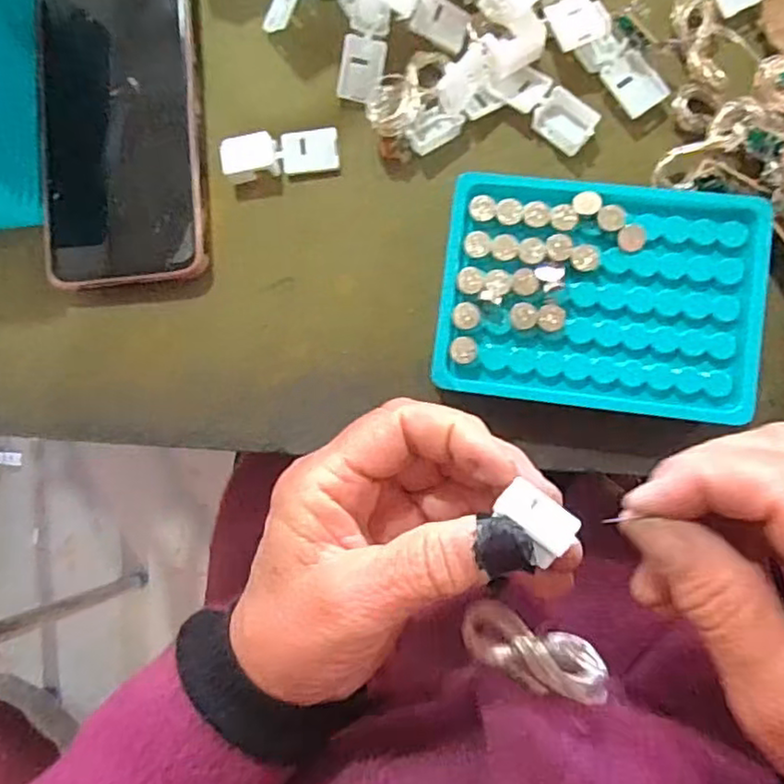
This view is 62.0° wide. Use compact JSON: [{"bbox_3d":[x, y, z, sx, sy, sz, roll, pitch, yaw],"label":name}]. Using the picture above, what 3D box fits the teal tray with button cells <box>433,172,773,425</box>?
[{"bbox_3d":[0.088,-0.041,0.283,0.130,0.025,0.094,7,87,7],"label":"teal tray with button cells"}]

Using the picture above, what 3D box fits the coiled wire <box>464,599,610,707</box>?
[{"bbox_3d":[0.054,0.099,0.248,0.054,0.021,0.021,22,88,6],"label":"coiled wire"}]

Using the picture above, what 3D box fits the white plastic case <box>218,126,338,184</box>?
[{"bbox_3d":[-0.053,-0.113,0.311,0.054,0.007,0.020,-9,100,-6],"label":"white plastic case"}]

